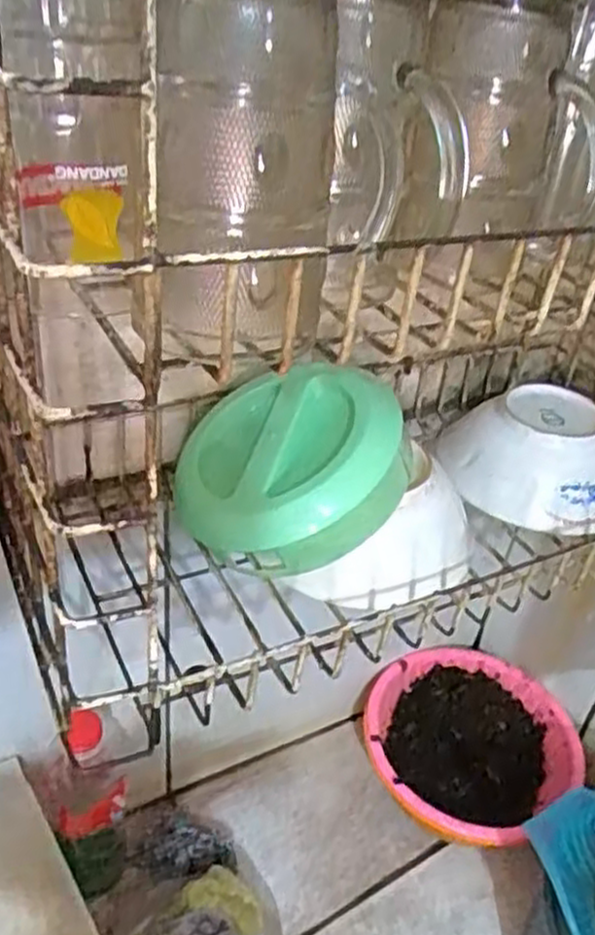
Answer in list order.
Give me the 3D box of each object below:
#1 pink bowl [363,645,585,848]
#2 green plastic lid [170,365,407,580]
[{"bbox_3d":[0.170,0.299,0.817,0.212,0.089,0.189,-22,45,-36],"label":"pink bowl"},{"bbox_3d":[-0.008,-0.006,0.499,0.153,0.052,0.153,-39,44,-6],"label":"green plastic lid"}]

